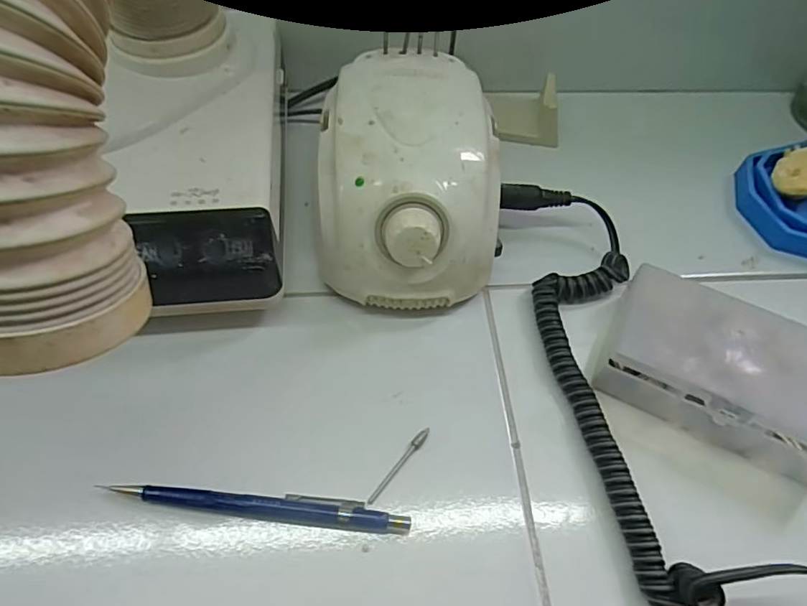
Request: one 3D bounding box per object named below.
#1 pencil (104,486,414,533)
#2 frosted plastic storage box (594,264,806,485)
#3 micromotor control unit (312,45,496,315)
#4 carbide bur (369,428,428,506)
[{"bbox_3d":[-0.065,0.092,0.241,0.135,0.010,0.012,6,56,1],"label":"pencil"},{"bbox_3d":[0.167,0.032,0.273,0.119,0.033,0.074,22,58,11],"label":"frosted plastic storage box"},{"bbox_3d":[0.004,-0.070,0.305,0.095,0.078,0.135,1,56,-2],"label":"micromotor control unit"},{"bbox_3d":[-0.001,0.079,0.256,0.005,0.004,0.045,35,64,18],"label":"carbide bur"}]

